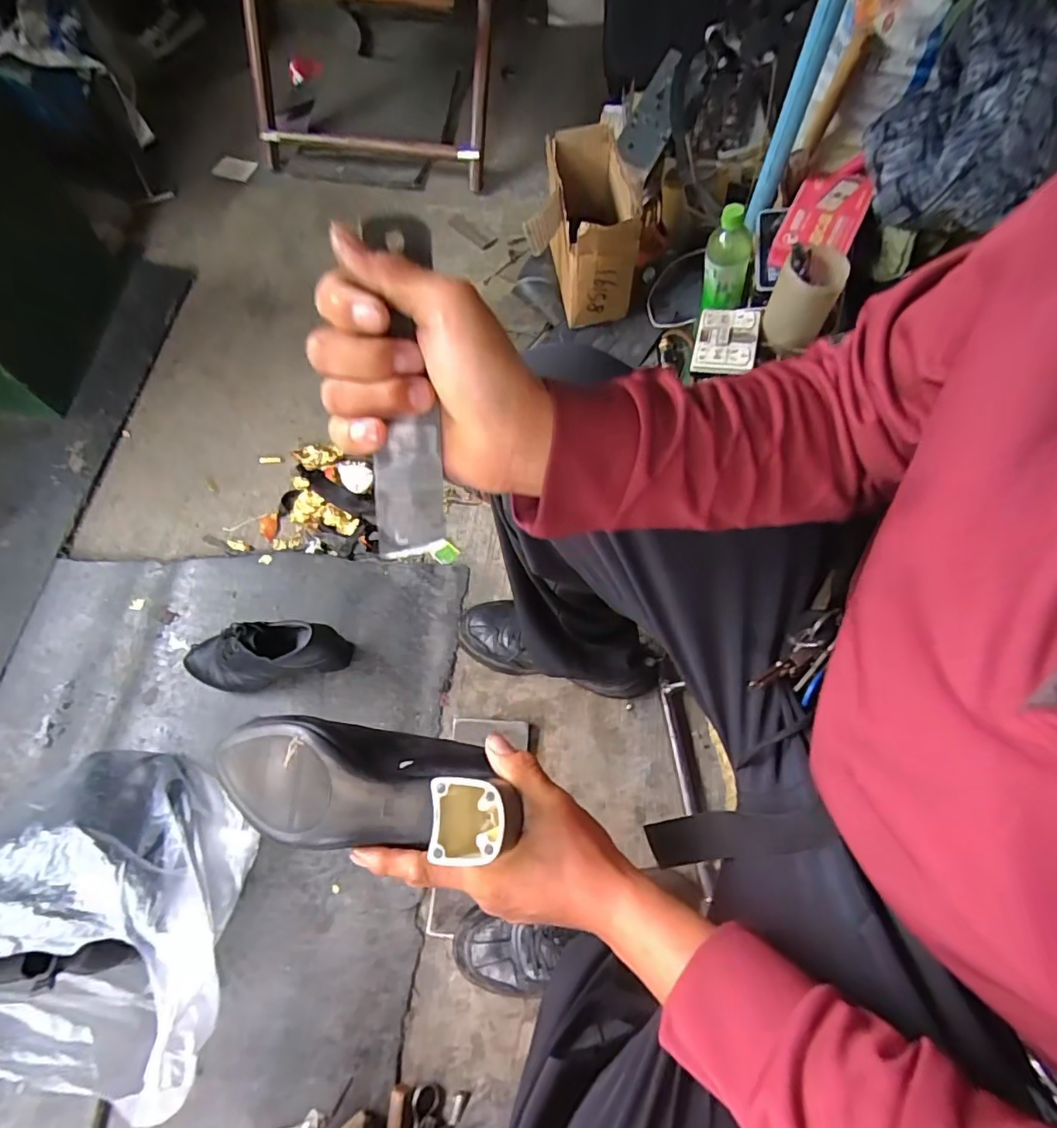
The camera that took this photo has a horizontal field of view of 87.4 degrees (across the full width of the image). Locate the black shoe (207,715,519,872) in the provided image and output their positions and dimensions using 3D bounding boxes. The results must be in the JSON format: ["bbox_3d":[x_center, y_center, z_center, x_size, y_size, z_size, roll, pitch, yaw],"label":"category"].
[{"bbox_3d":[-0.107,0.149,0.371,0.205,0.075,0.078,6,66,11],"label":"black shoe"}]

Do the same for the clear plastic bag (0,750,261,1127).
[{"bbox_3d":[-0.437,0.348,0.579,0.325,0.205,0.274,7,66,3],"label":"clear plastic bag"}]

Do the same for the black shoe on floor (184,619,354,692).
[{"bbox_3d":[-0.359,0.124,0.743,0.220,0.093,0.075,-4,66,-2],"label":"black shoe on floor"}]

